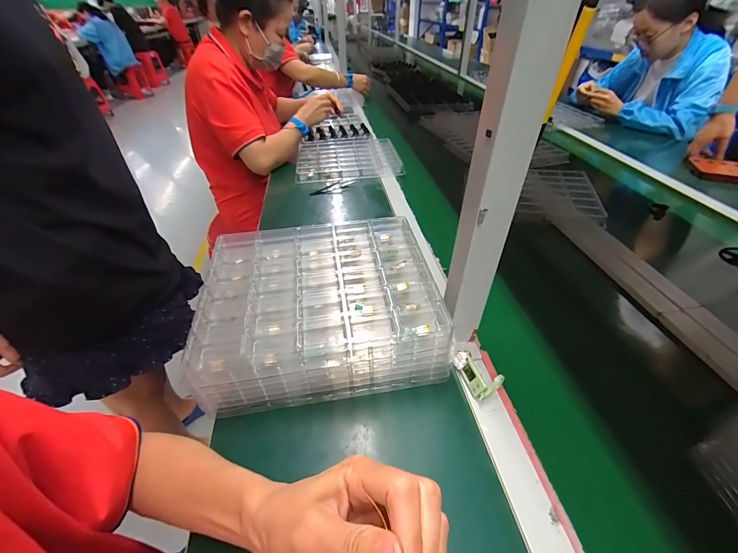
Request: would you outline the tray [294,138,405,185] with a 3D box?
[{"bbox_3d":[-0.063,-0.355,1.007,0.300,0.034,0.269,-5,40,-4],"label":"tray"}]

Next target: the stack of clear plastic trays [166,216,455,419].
[{"bbox_3d":[-0.066,0.038,0.473,0.295,0.105,0.243,-6,40,-7],"label":"stack of clear plastic trays"}]

